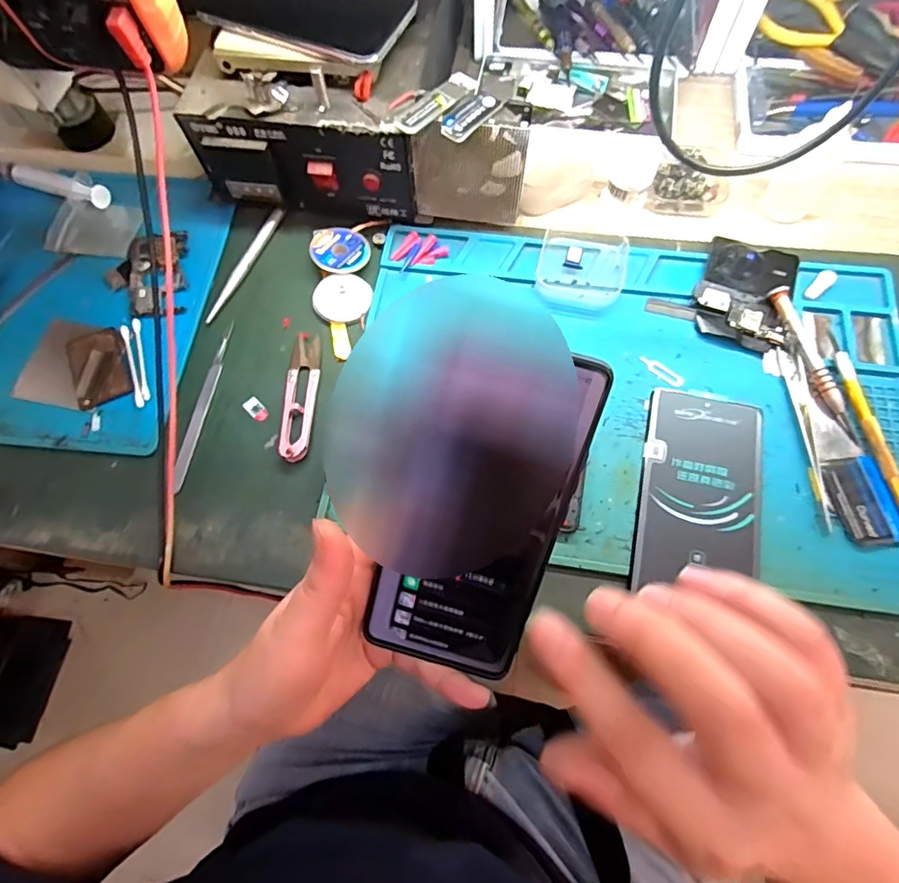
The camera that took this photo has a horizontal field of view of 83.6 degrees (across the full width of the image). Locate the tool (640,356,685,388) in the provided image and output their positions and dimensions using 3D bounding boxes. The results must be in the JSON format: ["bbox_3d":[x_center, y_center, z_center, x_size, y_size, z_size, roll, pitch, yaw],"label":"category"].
[{"bbox_3d":[0.148,-0.050,0.351,0.033,0.004,0.010,42,76,16],"label":"tool"}]

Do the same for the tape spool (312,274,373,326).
[{"bbox_3d":[-0.082,-0.109,0.383,0.043,0.008,0.039,-3,69,1],"label":"tape spool"}]

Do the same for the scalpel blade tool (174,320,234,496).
[{"bbox_3d":[-0.174,-0.028,0.356,0.009,0.005,0.129,6,70,5],"label":"scalpel blade tool"}]

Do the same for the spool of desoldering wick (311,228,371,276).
[{"bbox_3d":[-0.085,-0.150,0.394,0.043,0.012,0.045,-1,69,2],"label":"spool of desoldering wick"}]

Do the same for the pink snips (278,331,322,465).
[{"bbox_3d":[-0.105,-0.034,0.354,0.021,0.009,0.099,0,69,2],"label":"pink snips"}]

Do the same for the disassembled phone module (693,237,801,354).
[{"bbox_3d":[0.216,-0.109,0.369,0.063,0.008,0.084,20,71,9],"label":"disassembled phone module"}]

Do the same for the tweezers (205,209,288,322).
[{"bbox_3d":[-0.163,-0.141,0.398,0.011,0.007,0.112,22,72,10],"label":"tweezers"}]

